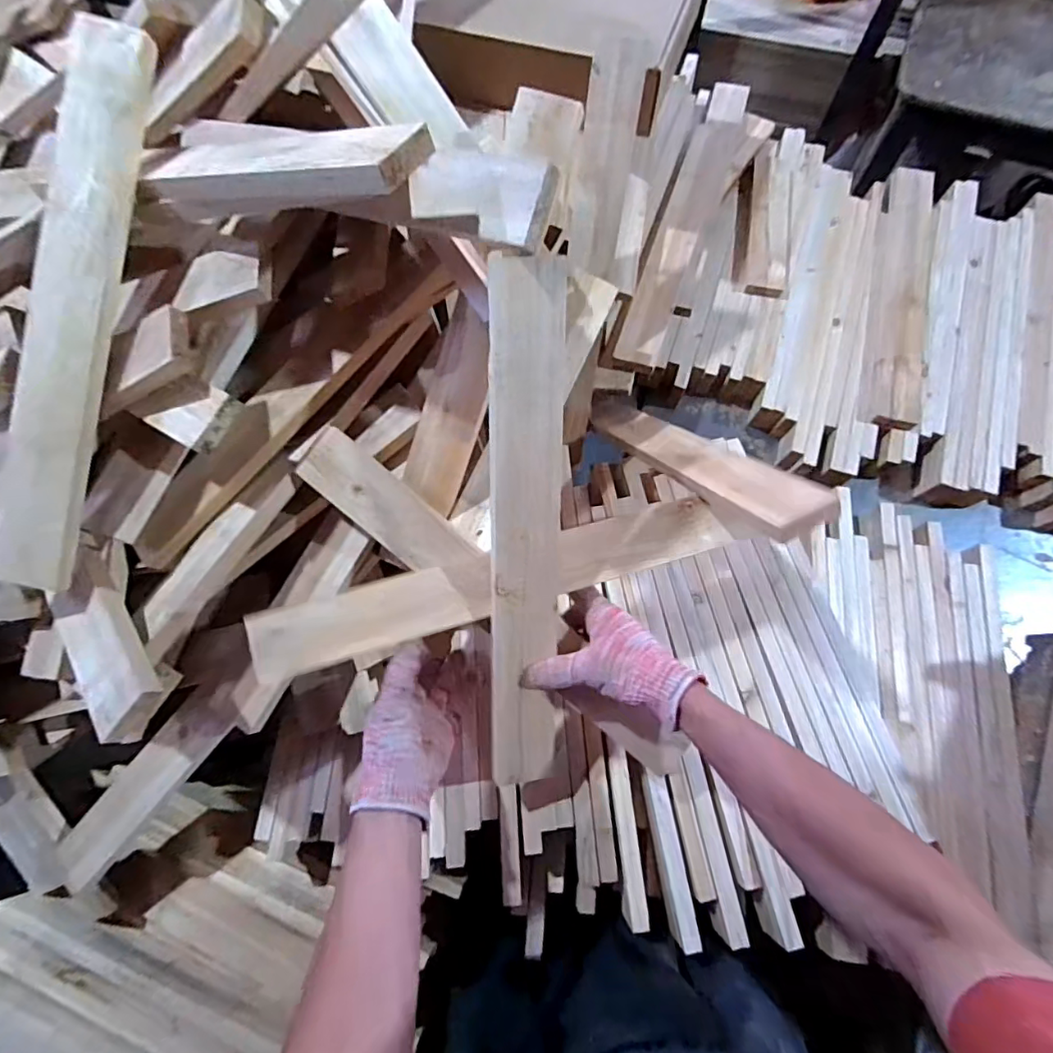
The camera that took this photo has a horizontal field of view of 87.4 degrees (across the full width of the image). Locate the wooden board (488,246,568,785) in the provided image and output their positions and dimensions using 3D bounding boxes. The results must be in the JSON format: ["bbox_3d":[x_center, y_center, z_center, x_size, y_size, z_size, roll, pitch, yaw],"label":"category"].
[{"bbox_3d":[0.000,0.024,0.489,0.064,0.024,0.472,2,108,3],"label":"wooden board"}]

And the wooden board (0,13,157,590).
[{"bbox_3d":[-0.397,-0.186,0.480,0.061,0.035,0.478,11,93,7],"label":"wooden board"}]

